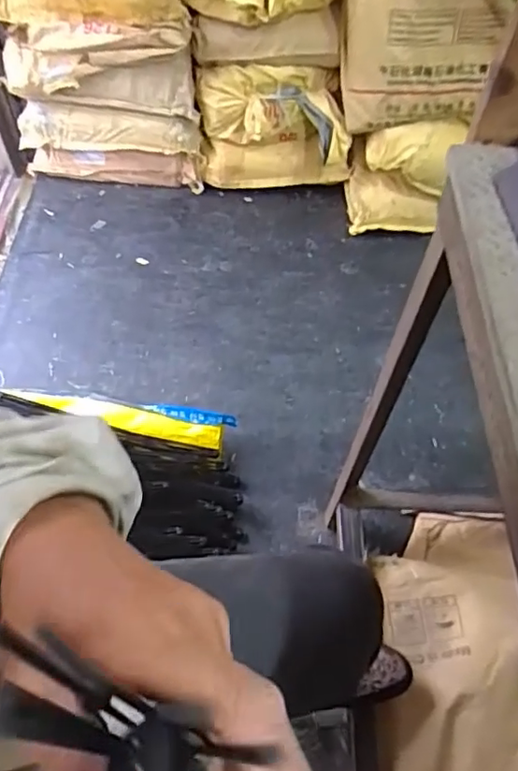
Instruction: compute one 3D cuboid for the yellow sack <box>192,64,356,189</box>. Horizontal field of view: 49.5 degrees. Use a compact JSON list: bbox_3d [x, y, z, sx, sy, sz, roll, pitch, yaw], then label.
[{"bbox_3d":[0.029,-0.635,1.455,0.403,0.327,0.176,11,57,5],"label":"yellow sack"}]

